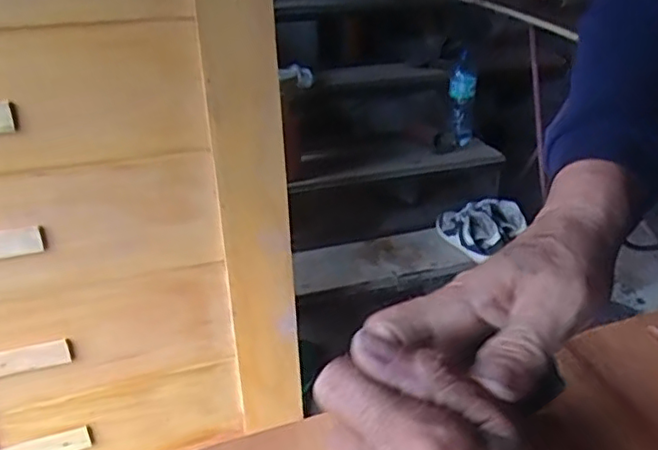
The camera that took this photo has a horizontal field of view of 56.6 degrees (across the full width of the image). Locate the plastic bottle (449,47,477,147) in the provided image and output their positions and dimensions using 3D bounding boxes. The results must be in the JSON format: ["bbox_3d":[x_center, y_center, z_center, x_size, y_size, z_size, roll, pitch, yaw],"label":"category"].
[{"bbox_3d":[0.393,-0.374,1.816,0.078,0.276,0.068,-7,24,-3],"label":"plastic bottle"}]

